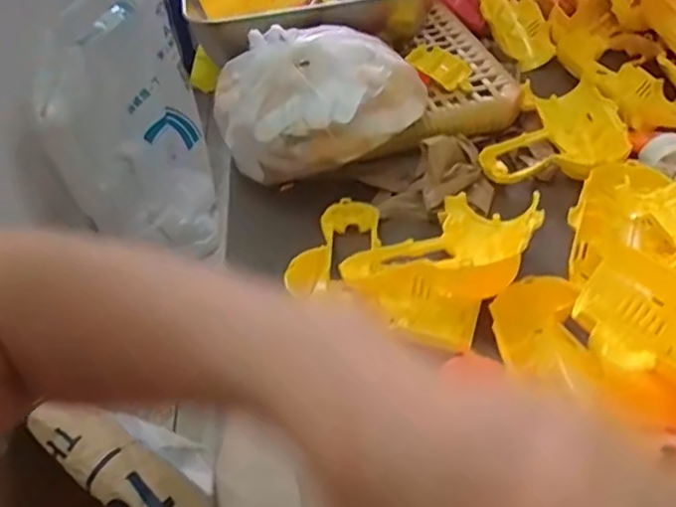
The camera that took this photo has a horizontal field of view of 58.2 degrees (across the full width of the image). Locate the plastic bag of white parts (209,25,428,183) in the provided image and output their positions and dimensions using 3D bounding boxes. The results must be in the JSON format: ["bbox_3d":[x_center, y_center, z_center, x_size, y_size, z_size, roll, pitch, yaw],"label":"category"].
[{"bbox_3d":[-0.016,-0.130,0.503,0.167,0.082,0.116,-19,49,-14],"label":"plastic bag of white parts"}]

